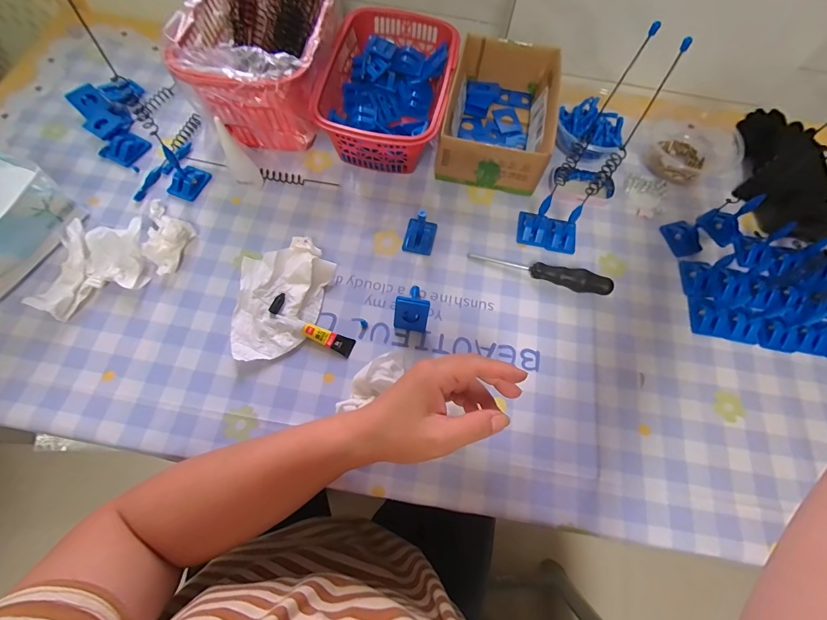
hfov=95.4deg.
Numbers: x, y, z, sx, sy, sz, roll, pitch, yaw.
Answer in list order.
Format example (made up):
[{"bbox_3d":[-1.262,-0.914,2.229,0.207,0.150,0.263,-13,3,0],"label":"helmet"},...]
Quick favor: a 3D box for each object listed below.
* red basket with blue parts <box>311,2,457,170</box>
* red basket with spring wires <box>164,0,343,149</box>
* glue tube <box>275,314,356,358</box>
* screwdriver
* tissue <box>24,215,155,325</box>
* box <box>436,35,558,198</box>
[{"bbox_3d":[-0.027,-0.275,0.479,0.143,0.079,0.209,12,68,2],"label":"red basket with blue parts"},{"bbox_3d":[-0.171,-0.320,0.470,0.153,0.126,0.242,9,68,1],"label":"red basket with spring wires"},{"bbox_3d":[-0.103,0.023,0.394,0.084,0.012,0.019,23,69,7],"label":"glue tube"},{"bbox_3d":[0.140,-0.045,0.418,0.153,0.025,0.019,20,69,5],"label":"screwdriver"},{"bbox_3d":[-0.339,-0.044,0.397,0.095,0.033,0.103,3,68,-2],"label":"tissue"},{"bbox_3d":[0.108,-0.244,0.479,0.123,0.072,0.184,13,68,3],"label":"box"}]

